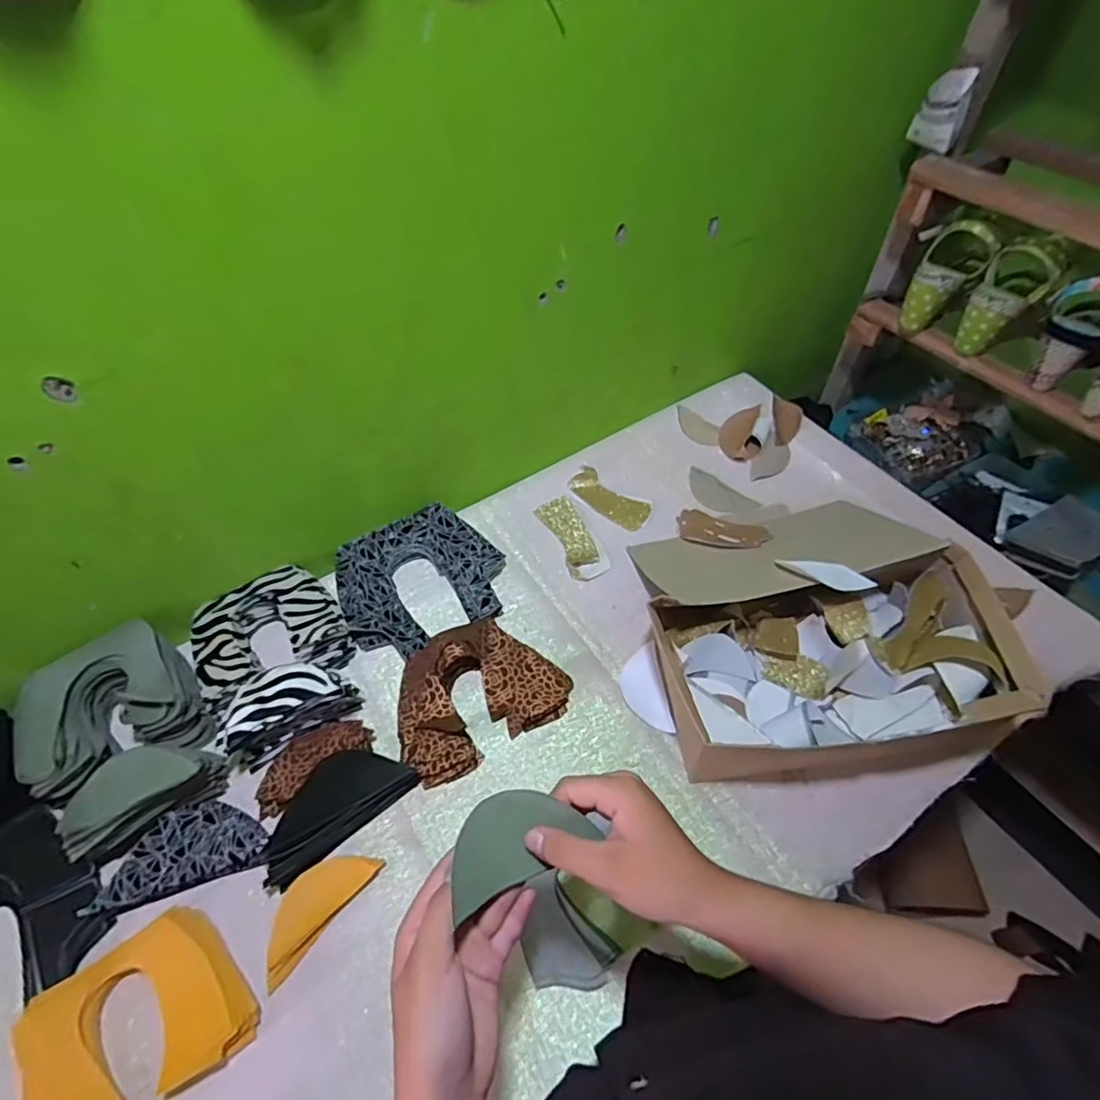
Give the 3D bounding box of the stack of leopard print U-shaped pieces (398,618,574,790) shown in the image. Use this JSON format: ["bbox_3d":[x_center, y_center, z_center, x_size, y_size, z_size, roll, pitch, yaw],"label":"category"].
[{"bbox_3d":[-0.083,0.153,0.633,0.178,0.042,0.135,-27,57,-19],"label":"stack of leopard print U-shaped pieces"}]

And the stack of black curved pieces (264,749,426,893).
[{"bbox_3d":[-0.211,0.247,0.563,0.148,0.025,0.069,-35,60,-23],"label":"stack of black curved pieces"}]

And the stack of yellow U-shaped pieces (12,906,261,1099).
[{"bbox_3d":[-0.336,0.382,0.459,0.159,0.033,0.122,-32,59,-22],"label":"stack of yellow U-shaped pieces"}]

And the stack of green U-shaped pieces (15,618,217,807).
[{"bbox_3d":[-0.458,0.164,0.611,0.162,0.059,0.144,-25,57,-17],"label":"stack of green U-shaped pieces"}]

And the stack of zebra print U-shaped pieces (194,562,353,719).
[{"bbox_3d":[-0.320,0.100,0.665,0.154,0.050,0.147,-28,58,-20],"label":"stack of zebra print U-shaped pieces"}]

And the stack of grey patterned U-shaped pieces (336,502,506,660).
[{"bbox_3d":[-0.159,0.036,0.721,0.193,0.034,0.181,-24,56,-17],"label":"stack of grey patterned U-shaped pieces"}]

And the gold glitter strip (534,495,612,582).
[{"bbox_3d":[0.029,-0.018,0.780,0.051,0.005,0.141,-19,55,-14],"label":"gold glitter strip"}]

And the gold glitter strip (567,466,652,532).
[{"bbox_3d":[0.081,-0.073,0.809,0.122,0.020,0.057,28,58,20],"label":"gold glitter strip"}]

